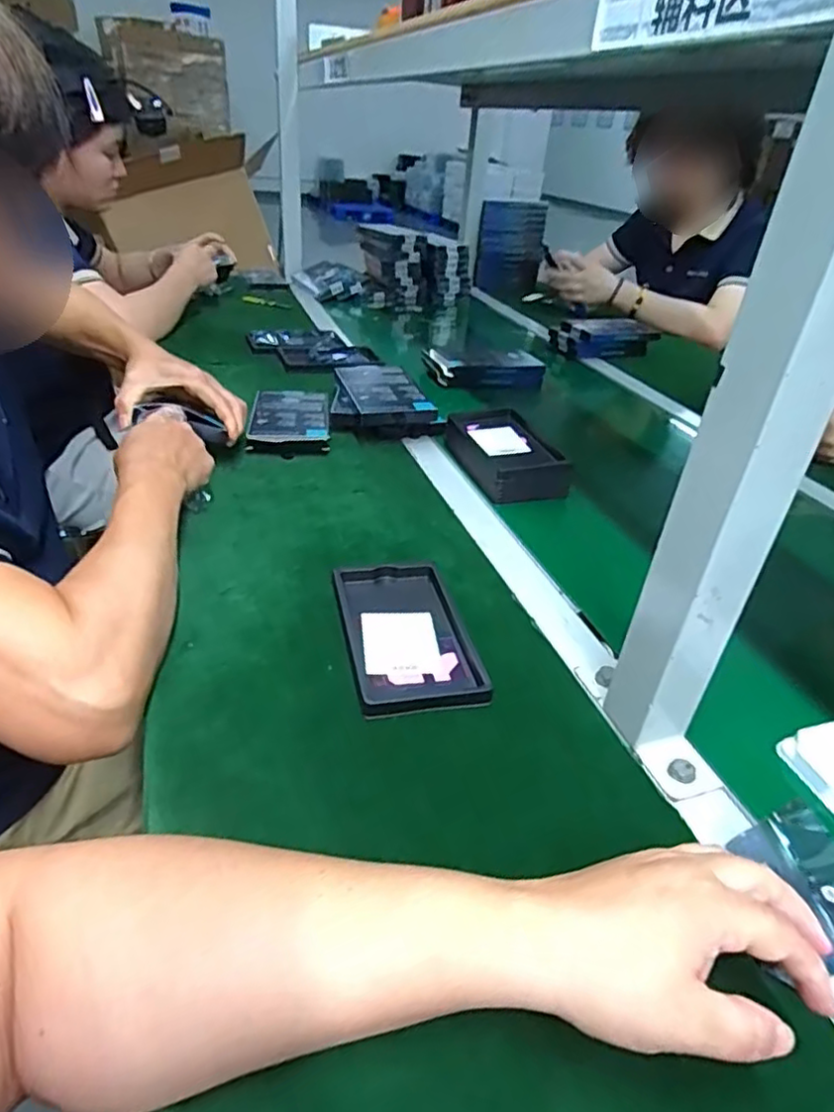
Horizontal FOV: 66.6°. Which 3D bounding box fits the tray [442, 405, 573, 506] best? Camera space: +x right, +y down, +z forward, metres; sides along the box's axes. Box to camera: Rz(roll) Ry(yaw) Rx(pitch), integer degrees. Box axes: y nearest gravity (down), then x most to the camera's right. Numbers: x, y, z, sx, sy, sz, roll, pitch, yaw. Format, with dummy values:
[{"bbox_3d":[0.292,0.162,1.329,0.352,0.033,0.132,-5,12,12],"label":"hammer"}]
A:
[{"bbox_3d":[0.106,-0.123,0.750,0.106,0.039,0.177,-5,36,-16],"label":"tray"}]

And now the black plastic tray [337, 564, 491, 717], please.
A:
[{"bbox_3d":[-0.007,0.058,0.489,0.094,0.014,0.158,-3,35,-13],"label":"black plastic tray"}]

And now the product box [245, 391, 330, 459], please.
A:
[{"bbox_3d":[-0.159,-0.169,0.794,0.093,0.022,0.166,0,34,-9],"label":"product box"}]

